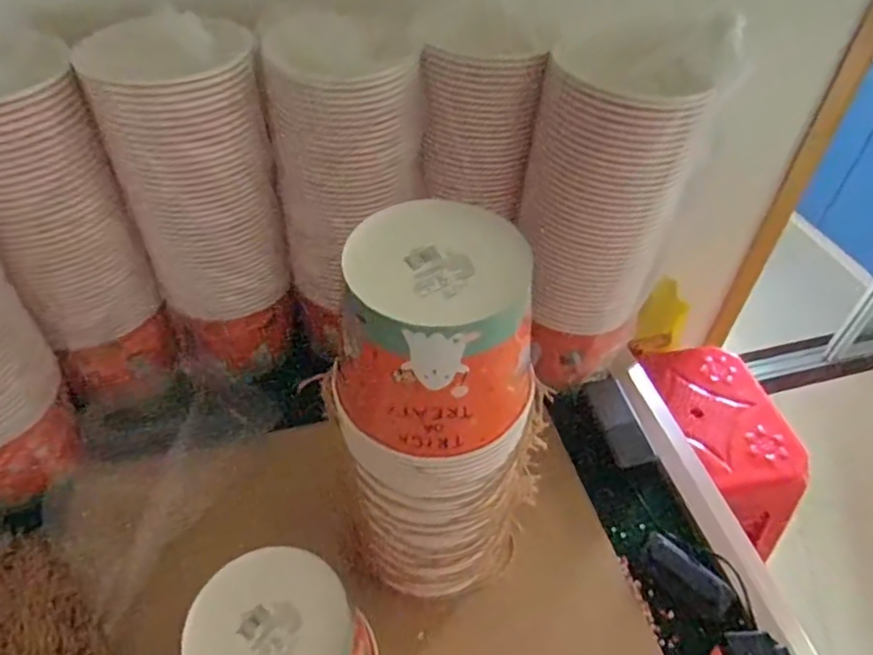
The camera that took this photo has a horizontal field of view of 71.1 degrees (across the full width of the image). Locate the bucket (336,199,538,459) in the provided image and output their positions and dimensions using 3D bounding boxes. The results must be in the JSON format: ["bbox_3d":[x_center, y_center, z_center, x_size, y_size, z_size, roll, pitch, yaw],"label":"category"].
[{"bbox_3d":[0.001,0.006,0.445,0.125,0.142,0.126,1,46,-1],"label":"bucket"}]

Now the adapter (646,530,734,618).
[{"bbox_3d":[0.273,0.270,0.669,0.044,0.024,0.099,-29,53,-27],"label":"adapter"}]

